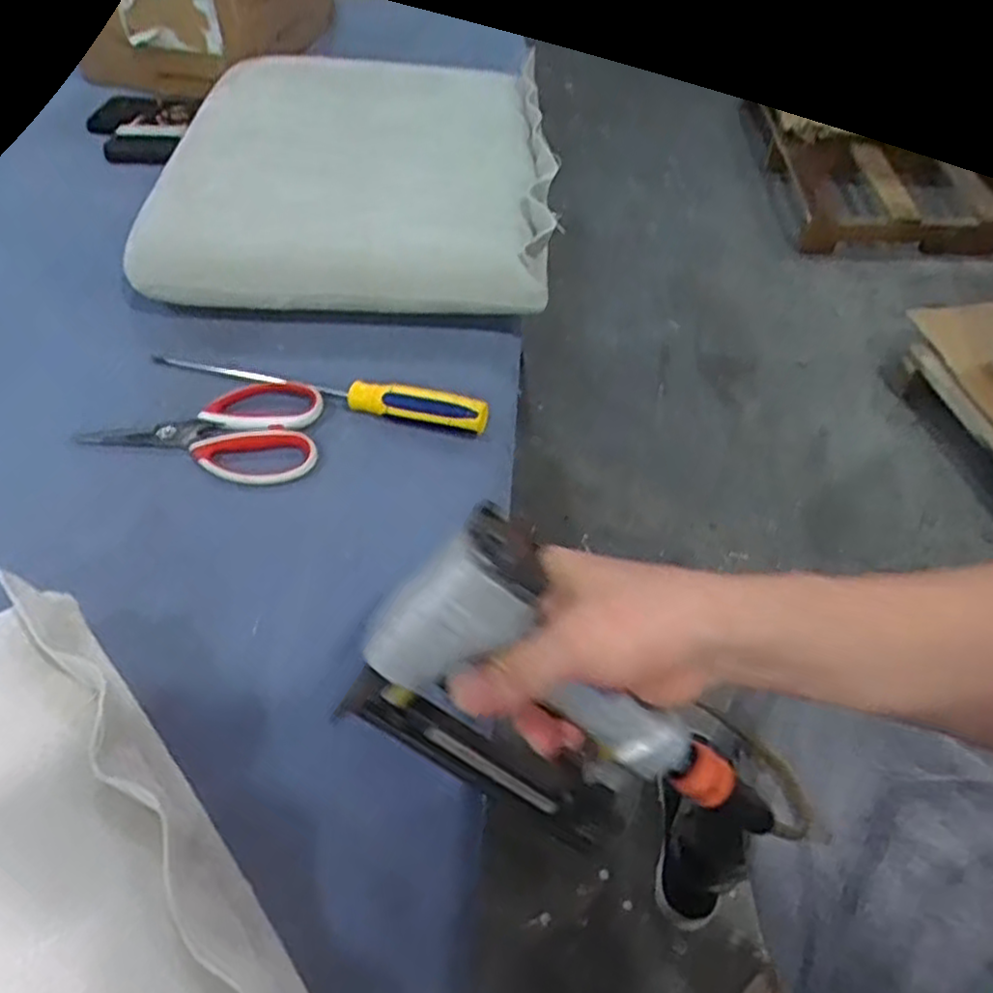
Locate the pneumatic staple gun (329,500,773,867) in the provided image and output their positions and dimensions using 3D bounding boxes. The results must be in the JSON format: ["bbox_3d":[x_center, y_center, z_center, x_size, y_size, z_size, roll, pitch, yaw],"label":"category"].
[{"bbox_3d":[0.027,0.116,0.399,0.124,0.247,0.050,-33,27,20],"label":"pneumatic staple gun"}]

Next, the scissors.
[{"bbox_3d":[-0.227,-0.051,0.567,0.178,0.013,0.096,0,51,-2],"label":"scissors"}]

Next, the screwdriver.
[{"bbox_3d":[-0.148,-0.090,0.597,0.285,0.032,0.024,15,52,9],"label":"screwdriver"}]

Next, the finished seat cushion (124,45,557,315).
[{"bbox_3d":[-0.134,-0.335,0.756,0.385,0.090,0.402,4,51,1],"label":"finished seat cushion"}]

